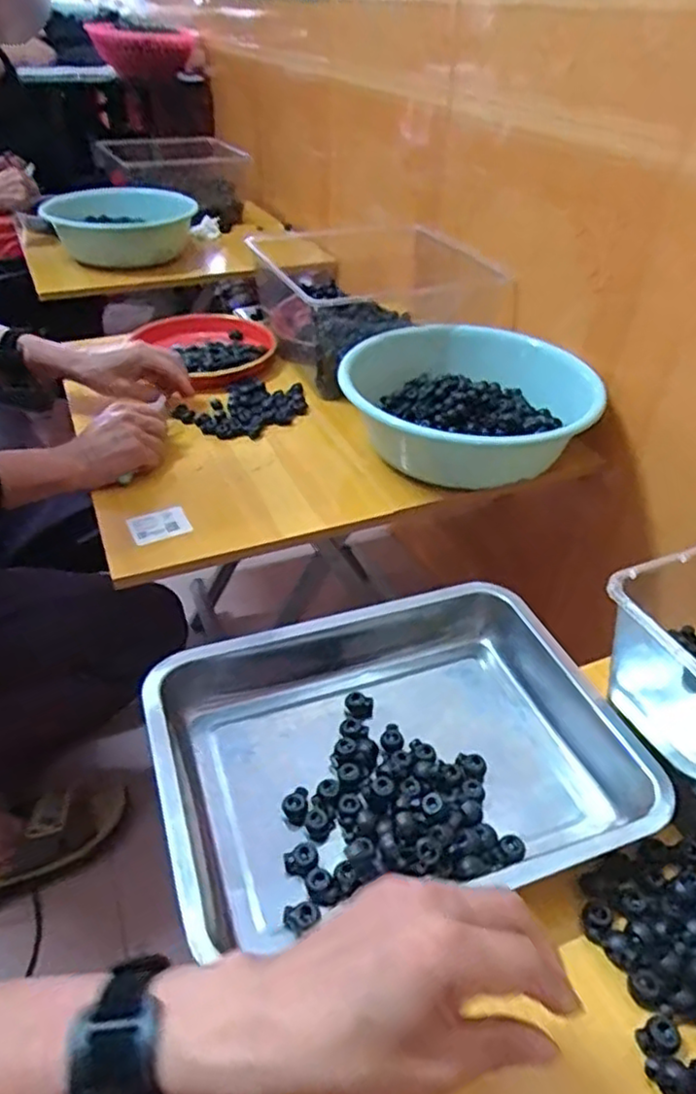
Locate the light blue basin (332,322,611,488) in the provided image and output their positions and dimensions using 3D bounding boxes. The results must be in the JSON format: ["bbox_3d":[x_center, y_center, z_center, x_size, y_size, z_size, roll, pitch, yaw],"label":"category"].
[{"bbox_3d":[0.145,-0.182,0.848,0.280,0.094,0.261,1,38,-1],"label":"light blue basin"}]

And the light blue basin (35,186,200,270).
[{"bbox_3d":[-0.496,-0.713,1.527,0.312,0.109,0.271,-14,41,-19],"label":"light blue basin"}]

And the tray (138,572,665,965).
[{"bbox_3d":[0.034,0.141,0.493,0.319,0.048,0.241,-14,41,-16],"label":"tray"}]

